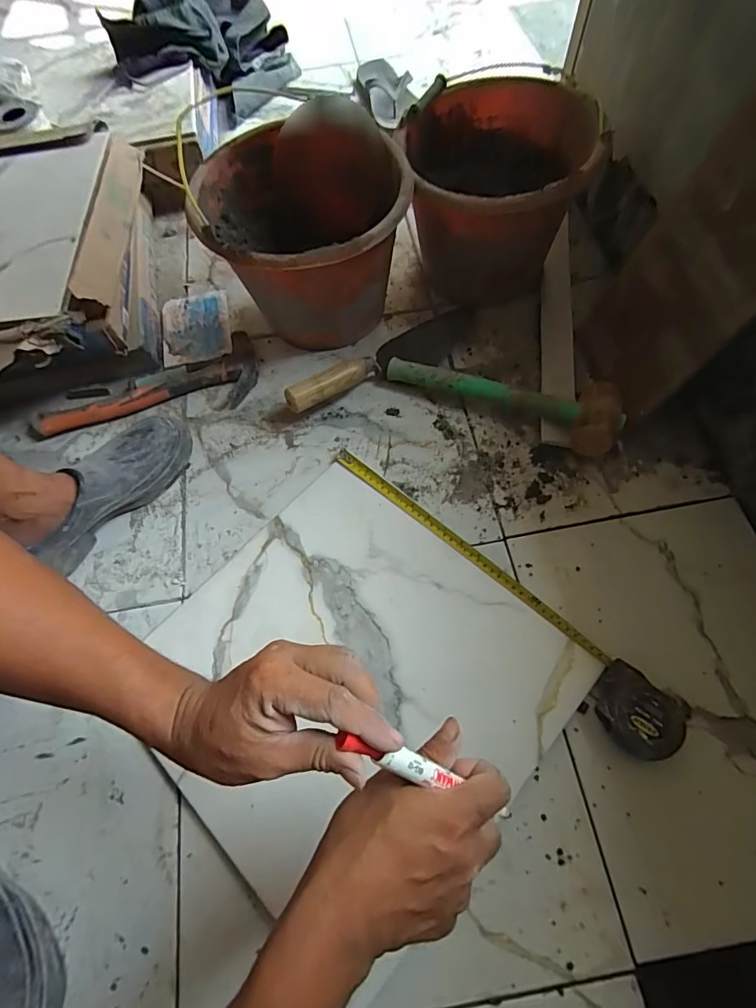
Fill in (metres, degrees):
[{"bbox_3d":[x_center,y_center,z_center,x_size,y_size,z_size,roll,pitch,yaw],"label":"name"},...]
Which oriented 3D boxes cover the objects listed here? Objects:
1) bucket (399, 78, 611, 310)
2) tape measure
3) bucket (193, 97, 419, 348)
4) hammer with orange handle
[{"bbox_3d":[0.166,-0.444,0.668,0.241,0.200,0.283,10,67,8],"label":"bucket"},{"bbox_3d":[0.122,0.085,0.517,0.067,0.040,0.470,-42,70,-14],"label":"tape measure"},{"bbox_3d":[-0.096,-0.351,0.641,0.256,0.210,0.289,-23,67,-7],"label":"bucket"},{"bbox_3d":[-0.341,-0.172,0.665,0.325,0.030,0.115,-14,66,-3],"label":"hammer with orange handle"}]

